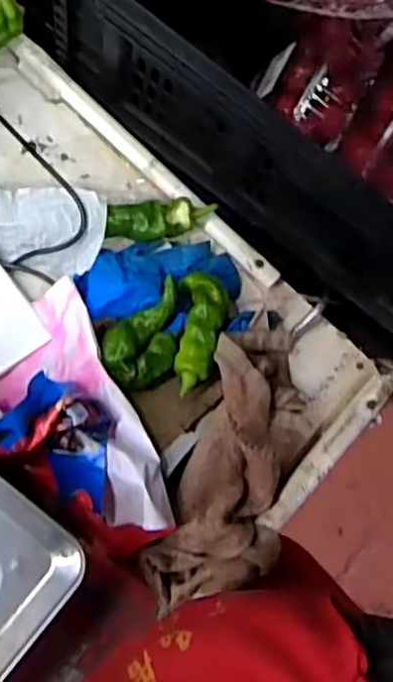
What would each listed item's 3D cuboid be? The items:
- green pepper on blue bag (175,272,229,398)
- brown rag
[{"bbox_3d":[0.005,-0.007,0.627,0.044,0.026,0.110,4,84,-8],"label":"green pepper on blue bag"},{"bbox_3d":[0.038,0.127,0.627,0.123,0.053,0.249,20,82,-6],"label":"brown rag"}]

